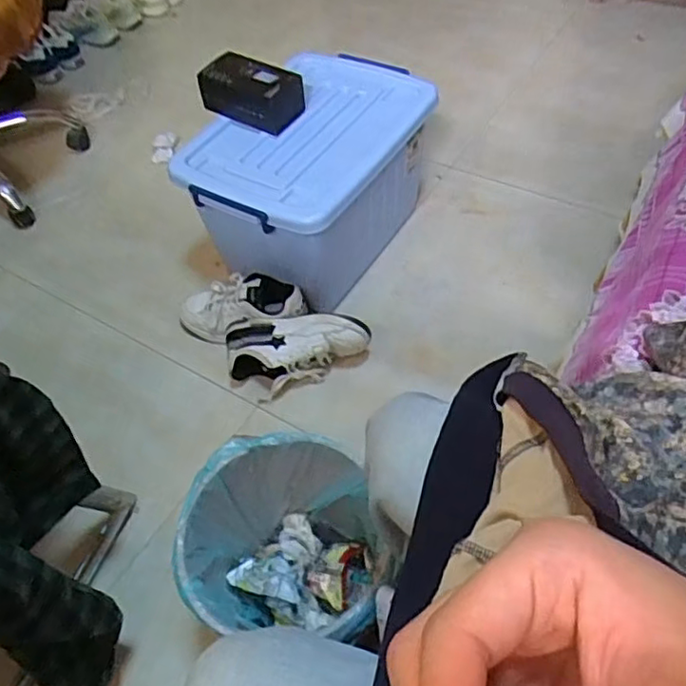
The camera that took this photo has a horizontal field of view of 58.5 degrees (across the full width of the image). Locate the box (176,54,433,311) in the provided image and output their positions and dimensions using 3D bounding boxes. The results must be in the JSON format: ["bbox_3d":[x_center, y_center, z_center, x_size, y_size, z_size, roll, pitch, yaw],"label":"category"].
[{"bbox_3d":[-0.073,-0.337,1.269,0.329,0.298,0.467,26,59,23],"label":"box"}]

